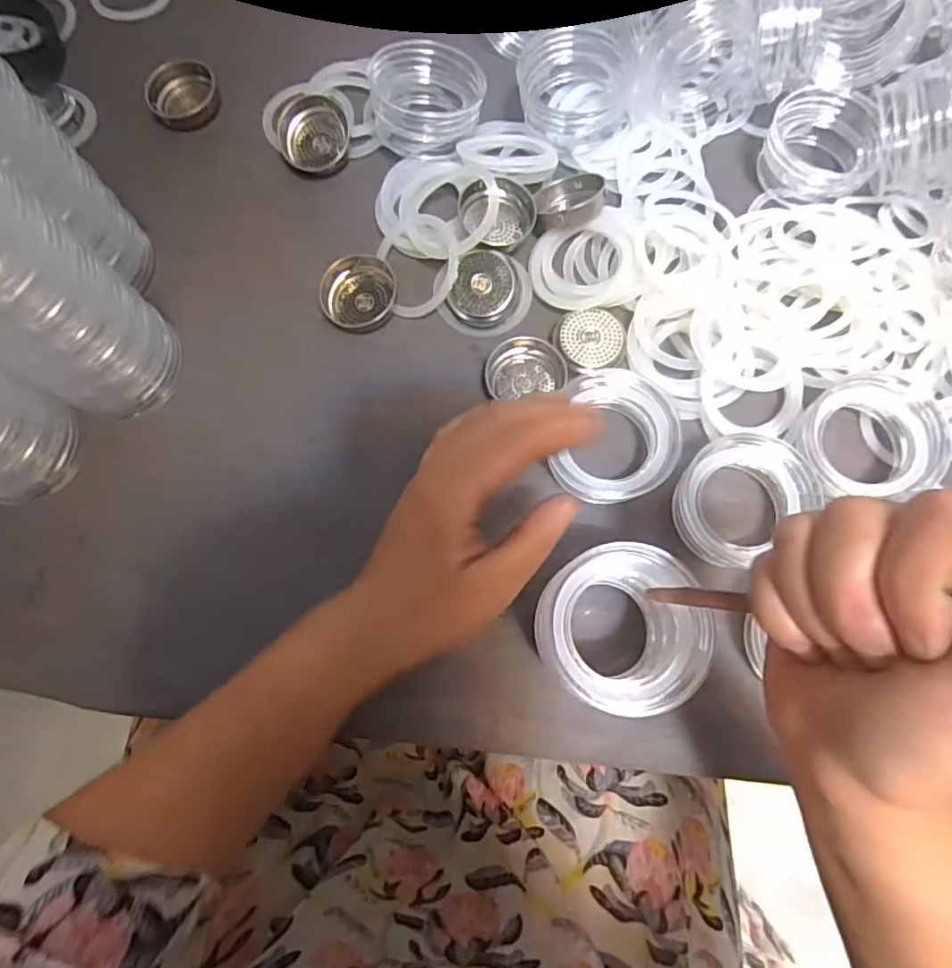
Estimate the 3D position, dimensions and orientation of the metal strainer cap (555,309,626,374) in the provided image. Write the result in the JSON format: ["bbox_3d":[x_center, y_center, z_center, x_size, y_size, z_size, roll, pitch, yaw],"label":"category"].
[{"bbox_3d":[0.067,-0.083,0.349,0.041,0.013,0.035,-12,76,-3],"label":"metal strainer cap"}]

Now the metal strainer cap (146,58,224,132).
[{"bbox_3d":[-0.192,-0.255,0.396,0.045,0.015,0.039,-27,77,-6],"label":"metal strainer cap"}]

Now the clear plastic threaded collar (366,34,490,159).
[{"bbox_3d":[-0.030,-0.233,0.372,0.061,0.043,0.058,17,77,5],"label":"clear plastic threaded collar"}]

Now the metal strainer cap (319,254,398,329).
[{"bbox_3d":[-0.069,-0.114,0.355,0.045,0.019,0.036,-20,77,-4],"label":"metal strainer cap"}]

